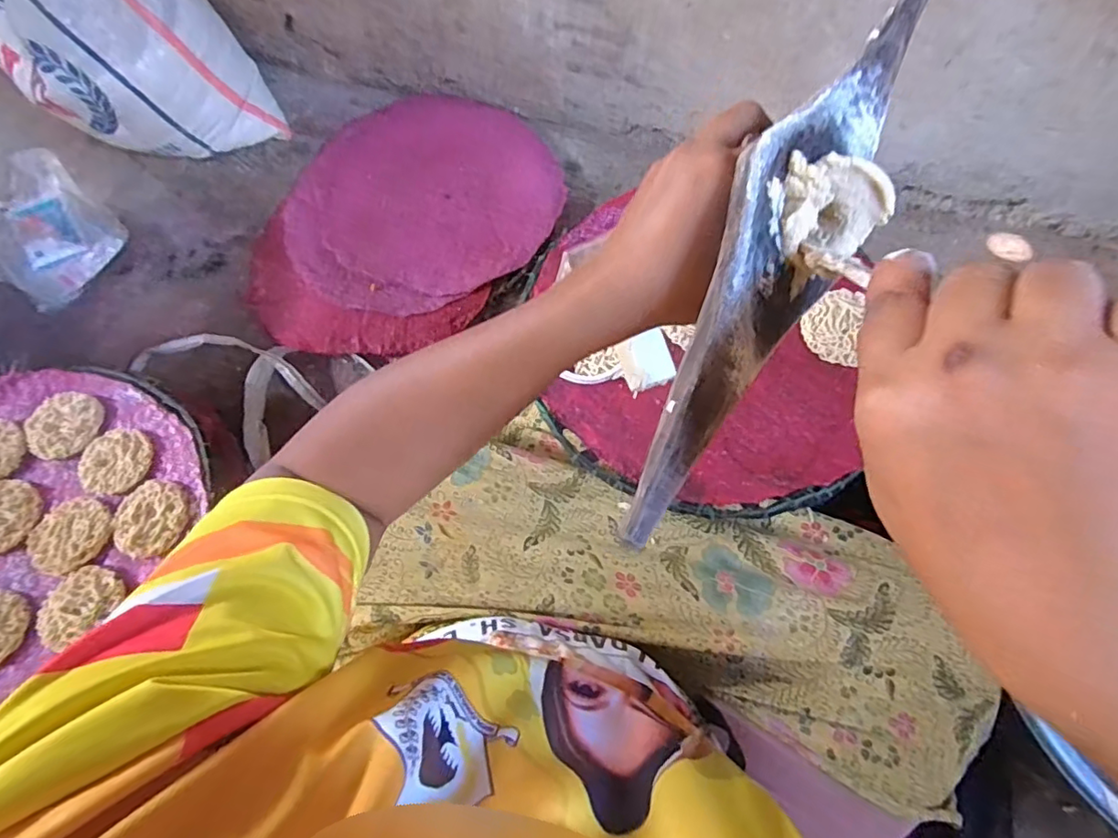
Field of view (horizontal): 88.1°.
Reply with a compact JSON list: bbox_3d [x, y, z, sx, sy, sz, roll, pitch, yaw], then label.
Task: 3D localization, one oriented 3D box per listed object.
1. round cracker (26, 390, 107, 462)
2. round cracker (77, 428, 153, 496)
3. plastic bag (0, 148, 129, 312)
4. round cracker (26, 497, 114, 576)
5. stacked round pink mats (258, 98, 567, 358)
[{"bbox_3d":[-0.533,0.006,0.619,0.070,0.012,0.072,-1,68,2],"label":"round cracker"},{"bbox_3d":[-0.464,0.043,0.602,0.072,0.009,0.068,-1,68,2],"label":"round cracker"},{"bbox_3d":[-0.753,-0.275,0.836,0.221,0.086,0.171,42,75,17],"label":"plastic bag"},{"bbox_3d":[-0.486,0.115,0.572,0.083,0.008,0.074,2,68,3],"label":"round cracker"},{"bbox_3d":[-0.227,-0.283,0.833,0.398,0.046,0.437,-1,68,2],"label":"stacked round pink mats"}]

